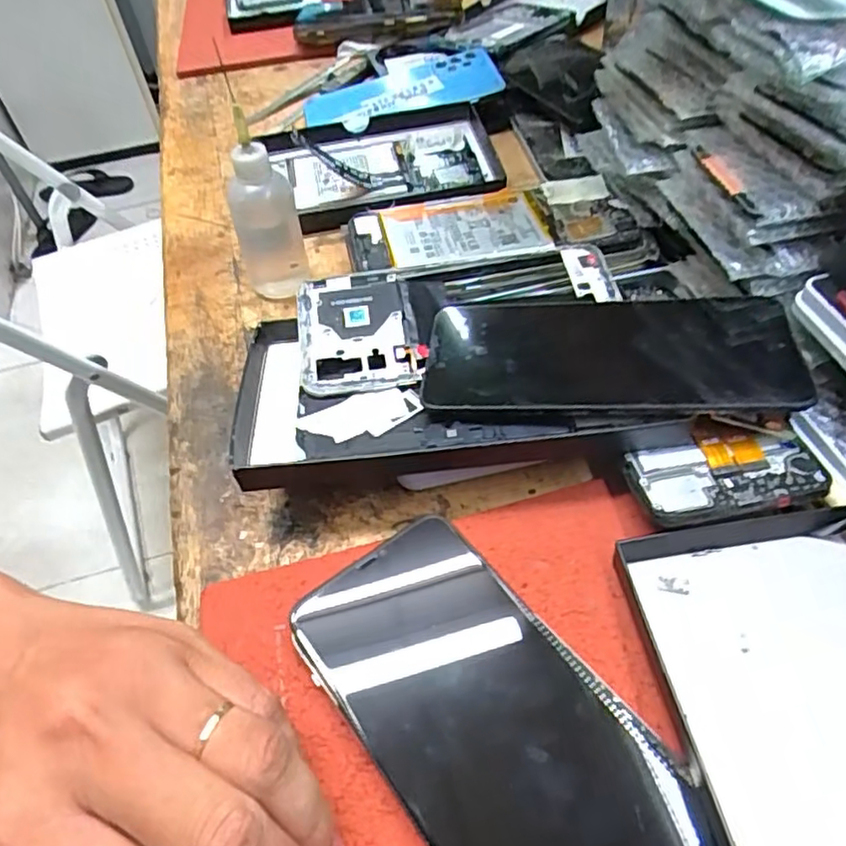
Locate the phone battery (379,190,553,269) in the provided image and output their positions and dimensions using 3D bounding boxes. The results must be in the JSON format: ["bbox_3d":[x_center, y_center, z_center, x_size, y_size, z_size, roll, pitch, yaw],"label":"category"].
[{"bbox_3d":[0.025,-0.114,0.375,0.093,0.006,0.062,-11,50,-3],"label":"phone battery"}]

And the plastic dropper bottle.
[{"bbox_3d":[-0.093,-0.123,0.367,0.036,0.098,0.042,-18,51,-9],"label":"plastic dropper bottle"}]

